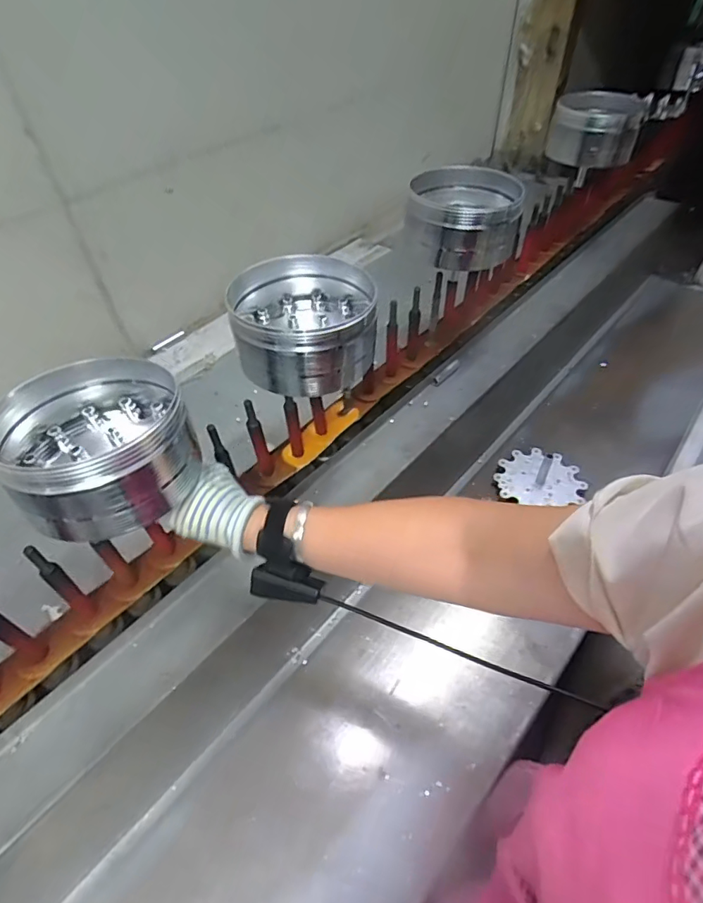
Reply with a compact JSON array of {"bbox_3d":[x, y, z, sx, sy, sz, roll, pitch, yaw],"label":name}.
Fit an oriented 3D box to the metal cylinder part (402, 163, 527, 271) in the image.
[{"bbox_3d":[0.166,-0.347,0.738,0.150,0.089,0.181,8,55,10],"label":"metal cylinder part"}]

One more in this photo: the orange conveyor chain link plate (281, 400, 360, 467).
[{"bbox_3d":[-0.041,-0.026,0.708,0.135,0.013,0.037,-43,97,-27],"label":"orange conveyor chain link plate"}]

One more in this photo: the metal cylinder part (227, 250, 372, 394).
[{"bbox_3d":[-0.051,-0.146,0.578,0.150,0.094,0.164,-8,54,-2],"label":"metal cylinder part"}]

